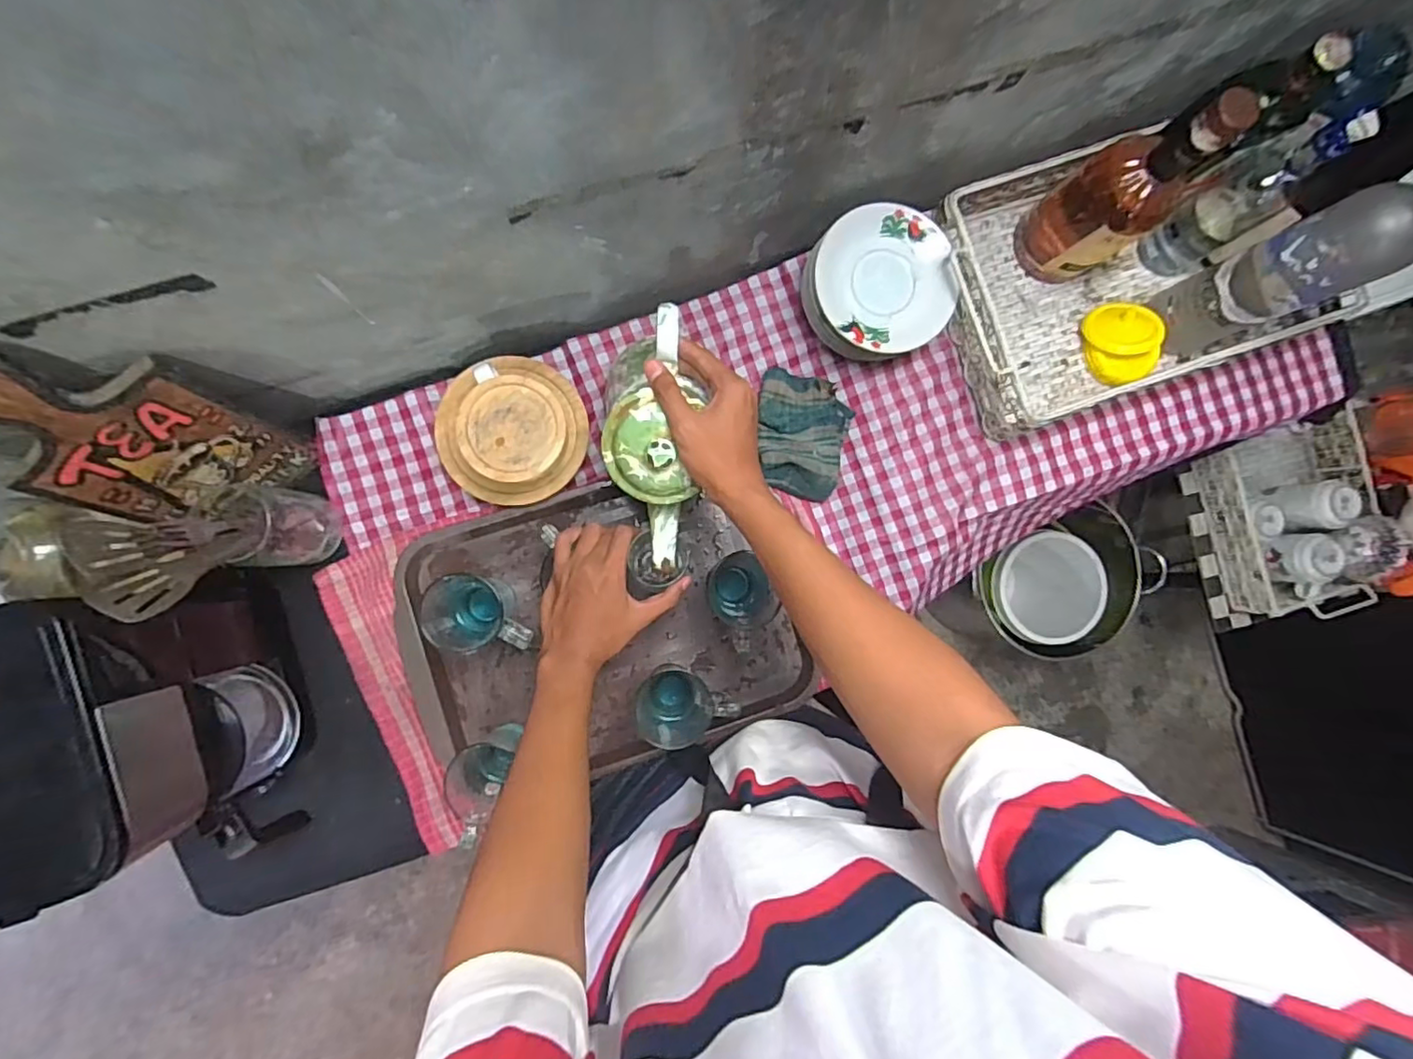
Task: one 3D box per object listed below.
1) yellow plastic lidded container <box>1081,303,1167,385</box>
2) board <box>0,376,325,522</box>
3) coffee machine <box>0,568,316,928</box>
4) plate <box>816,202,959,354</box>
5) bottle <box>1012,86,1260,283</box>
[{"bbox_3d":[0.465,-0.213,0.692,0.064,0.051,0.088,-13,90,-6],"label":"yellow plastic lidded container"},{"bbox_3d":[-0.469,-0.063,0.519,0.128,0.278,0.019,-44,76,-5],"label":"board"},{"bbox_3d":[-0.468,0.167,0.522,0.160,0.268,0.248,-7,89,-6],"label":"coffee machine"},{"bbox_3d":[0.182,-0.256,0.627,0.135,0.016,0.144,0,88,-6],"label":"plate"},{"bbox_3d":[0.418,-0.336,0.602,0.089,0.230,0.098,-38,92,-5],"label":"bottle"}]

